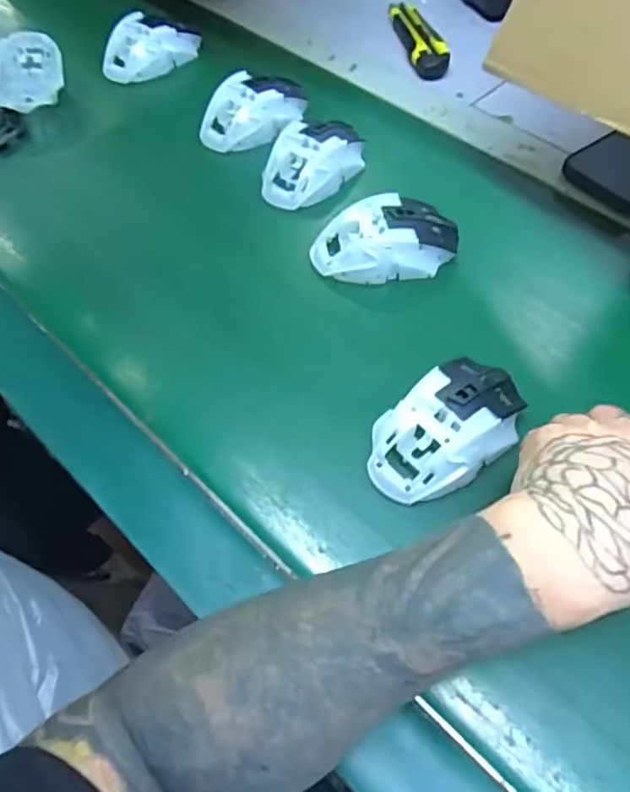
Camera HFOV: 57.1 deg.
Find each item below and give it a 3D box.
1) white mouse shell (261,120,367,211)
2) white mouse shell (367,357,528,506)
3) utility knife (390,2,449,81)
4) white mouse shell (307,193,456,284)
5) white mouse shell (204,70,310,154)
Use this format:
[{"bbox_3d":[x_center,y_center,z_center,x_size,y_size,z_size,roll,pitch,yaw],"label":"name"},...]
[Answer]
[{"bbox_3d":[0.000,-0.212,0.513,0.060,0.032,0.108,30,66,25],"label":"white mouse shell"},{"bbox_3d":[0.087,0.018,0.367,0.114,0.031,0.064,-41,60,-18],"label":"white mouse shell"},{"bbox_3d":[0.113,-0.394,0.637,0.036,0.017,0.155,-13,55,0],"label":"utility knife"},{"bbox_3d":[0.057,-0.127,0.458,0.111,0.034,0.066,1,57,10],"label":"white mouse shell"},{"bbox_3d":[-0.057,-0.275,0.549,0.109,0.033,0.055,-37,59,-15],"label":"white mouse shell"}]

